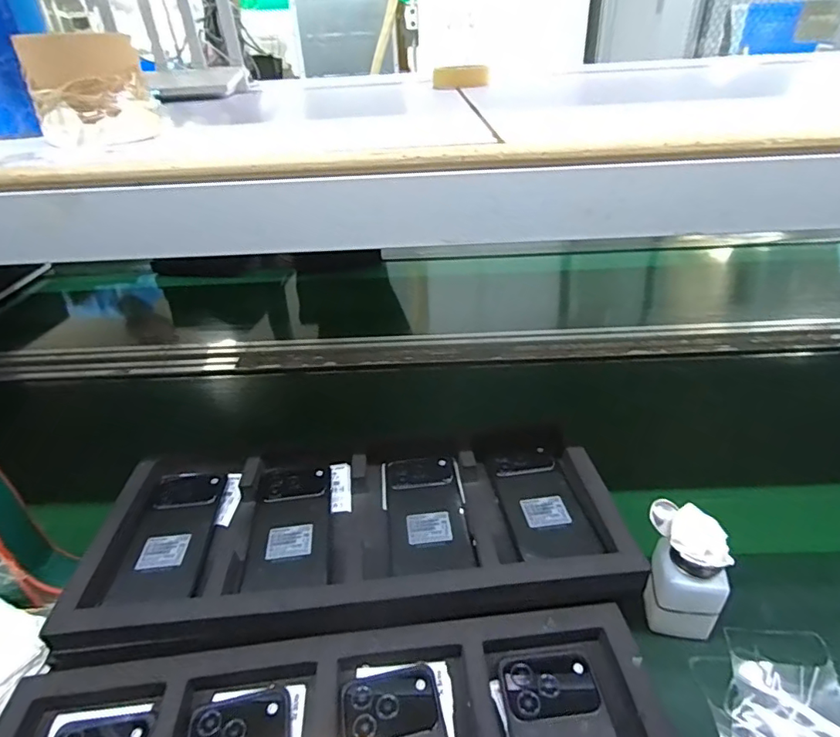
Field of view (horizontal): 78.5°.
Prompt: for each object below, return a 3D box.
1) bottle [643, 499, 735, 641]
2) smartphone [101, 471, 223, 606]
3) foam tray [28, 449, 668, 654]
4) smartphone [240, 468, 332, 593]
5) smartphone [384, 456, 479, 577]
[{"bbox_3d":[0.230,0.179,0.454,0.054,0.111,0.062,0,33,3],"label":"bottle"},{"bbox_3d":[-0.237,0.150,0.501,0.071,0.014,0.175,-4,28,-7],"label":"smartphone"},{"bbox_3d":[-0.056,0.153,0.497,0.476,0.054,0.224,-3,32,-1],"label":"foam tray"},{"bbox_3d":[-0.123,0.147,0.498,0.072,0.010,0.150,-5,33,-5],"label":"smartphone"},{"bbox_3d":[0.006,0.136,0.502,0.076,0.013,0.152,-4,33,-3],"label":"smartphone"}]

